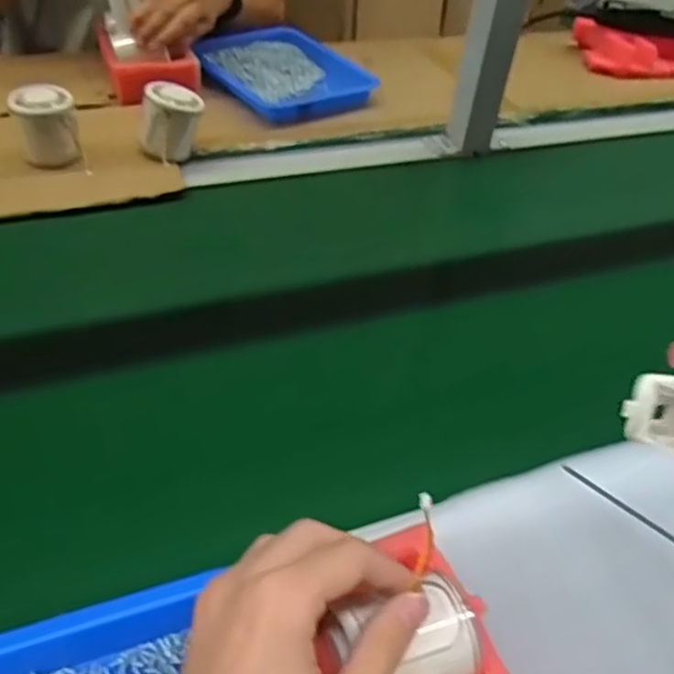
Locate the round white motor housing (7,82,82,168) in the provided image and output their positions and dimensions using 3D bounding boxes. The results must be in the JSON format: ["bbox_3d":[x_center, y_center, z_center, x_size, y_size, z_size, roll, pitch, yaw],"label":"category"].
[{"bbox_3d":[-0.278,-0.200,0.650,0.057,0.064,0.050,-10,46,-18],"label":"round white motor housing"}]

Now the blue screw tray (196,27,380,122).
[{"bbox_3d":[-0.081,-0.347,0.872,0.174,0.026,0.241,-23,51,-29],"label":"blue screw tray"}]

